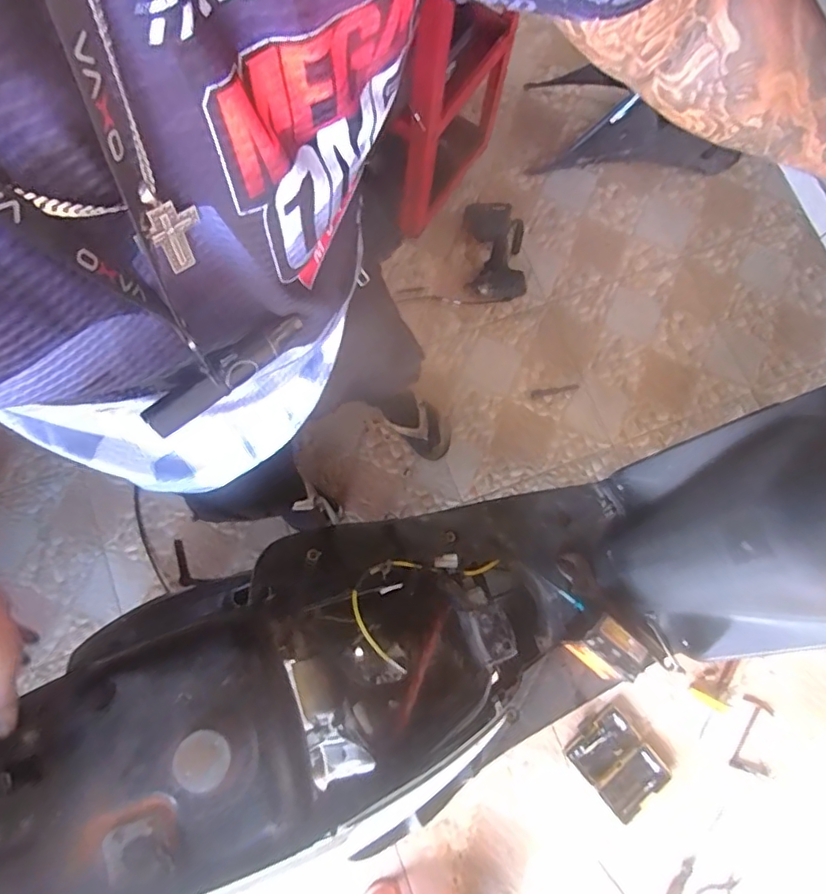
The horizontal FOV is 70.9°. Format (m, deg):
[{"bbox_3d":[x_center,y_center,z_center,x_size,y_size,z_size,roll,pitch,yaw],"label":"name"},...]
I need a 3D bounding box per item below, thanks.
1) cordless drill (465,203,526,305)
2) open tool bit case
[{"bbox_3d":[0.219,-0.513,1.495,0.153,0.084,0.264,-4,77,-2],"label":"cordless drill"},{"bbox_3d":[0.452,0.695,1.277,0.156,0.043,0.201,-40,81,-10],"label":"open tool bit case"}]

